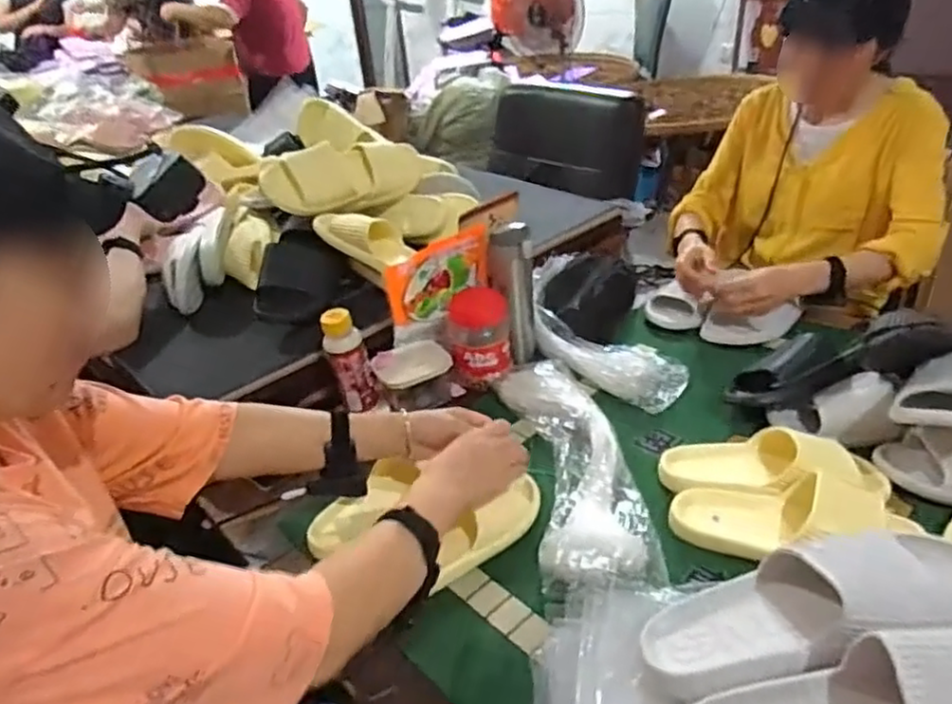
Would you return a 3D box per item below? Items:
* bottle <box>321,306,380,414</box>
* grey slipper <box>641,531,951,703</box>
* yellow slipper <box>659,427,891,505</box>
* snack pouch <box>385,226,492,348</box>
[{"bbox_3d":[-0.185,0.010,0.989,0.061,0.154,0.050,-10,31,-7],"label":"bottle"},{"bbox_3d":[0.277,0.211,0.551,0.278,0.075,0.115,-22,28,15],"label":"grey slipper"},{"bbox_3d":[0.345,0.124,0.789,0.241,0.070,0.091,3,32,15],"label":"yellow slipper"},{"bbox_3d":[-0.057,-0.098,1.042,0.172,0.153,0.038,-25,36,-28],"label":"snack pouch"}]

